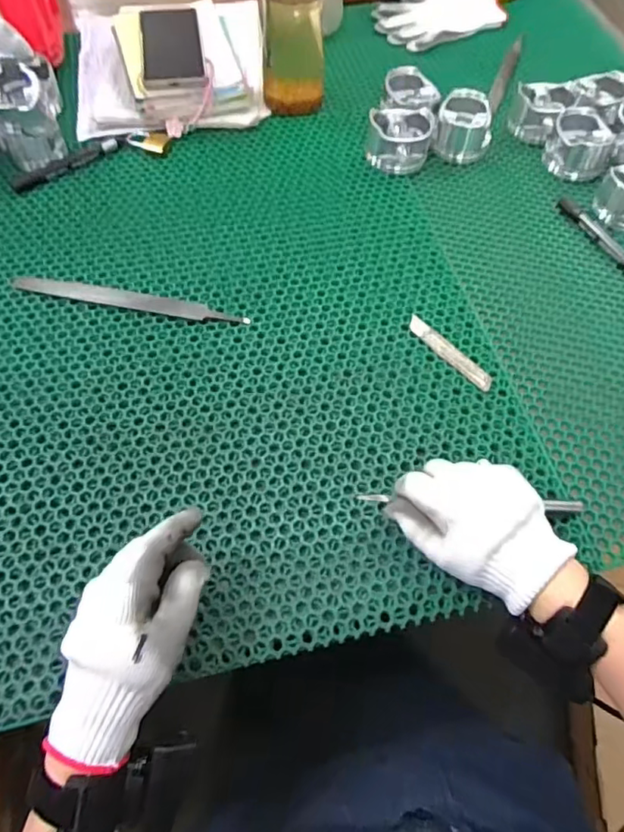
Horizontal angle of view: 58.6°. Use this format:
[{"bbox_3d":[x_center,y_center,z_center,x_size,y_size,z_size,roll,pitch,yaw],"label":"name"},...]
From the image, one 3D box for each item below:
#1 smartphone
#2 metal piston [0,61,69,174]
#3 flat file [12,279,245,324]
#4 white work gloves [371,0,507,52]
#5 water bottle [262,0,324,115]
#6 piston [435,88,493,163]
[{"bbox_3d":[-0.175,-0.465,0.697,0.073,0.007,0.155,-6,63,-9],"label":"smartphone"},{"bbox_3d":[-0.324,-0.336,0.629,0.066,0.090,0.068,-20,63,-12],"label":"metal piston"},{"bbox_3d":[-0.185,-0.118,0.561,0.241,0.004,0.021,11,61,5],"label":"flat file"},{"bbox_3d":[0.185,-0.619,0.847,0.194,0.023,0.133,-30,65,-17],"label":"white work gloves"},{"bbox_3d":[-0.022,-0.463,0.663,0.072,0.181,0.066,-3,60,-3],"label":"water bottle"},{"bbox_3d":[0.188,-0.358,0.687,0.067,0.050,0.065,10,61,4],"label":"piston"}]

